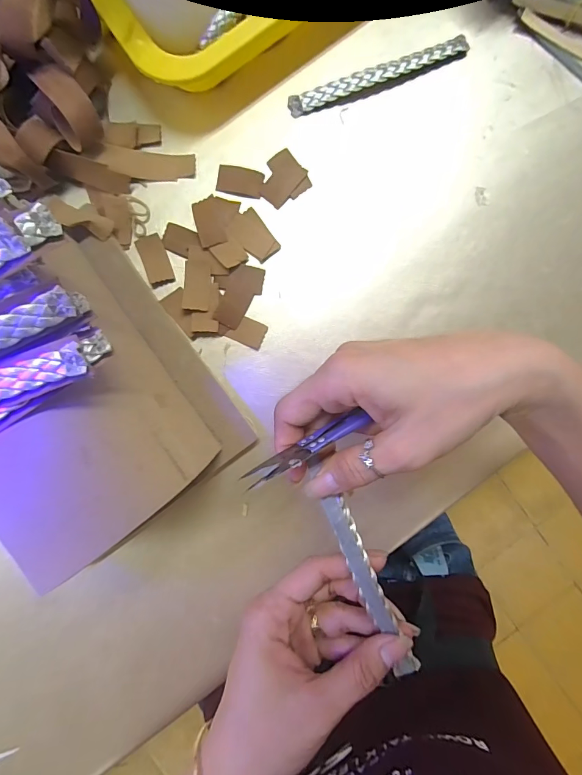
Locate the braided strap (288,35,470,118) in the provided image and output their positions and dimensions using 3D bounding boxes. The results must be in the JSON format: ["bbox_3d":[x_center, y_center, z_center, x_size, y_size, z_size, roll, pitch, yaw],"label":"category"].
[{"bbox_3d":[0.065,-0.230,0.283,0.138,0.010,0.012,-19,91,-1],"label":"braided strap"}]

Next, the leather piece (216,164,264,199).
[{"bbox_3d":[-0.038,-0.153,0.285,0.033,0.004,0.020,12,90,-1],"label":"leather piece"}]

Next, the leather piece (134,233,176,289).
[{"bbox_3d":[-0.100,-0.094,0.286,0.018,0.005,0.036,-20,91,-1],"label":"leather piece"}]

